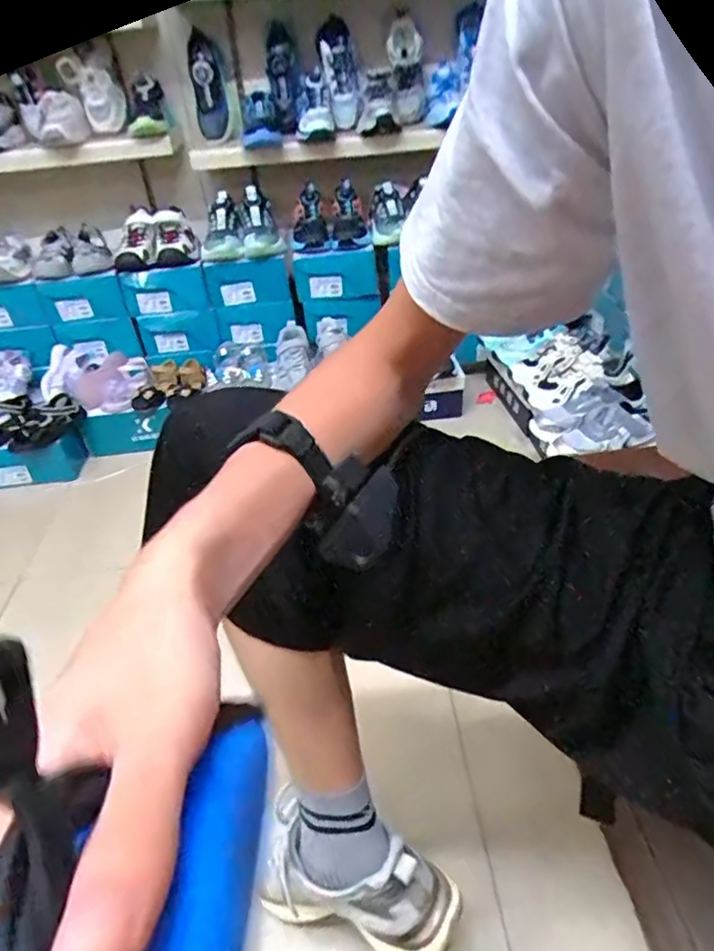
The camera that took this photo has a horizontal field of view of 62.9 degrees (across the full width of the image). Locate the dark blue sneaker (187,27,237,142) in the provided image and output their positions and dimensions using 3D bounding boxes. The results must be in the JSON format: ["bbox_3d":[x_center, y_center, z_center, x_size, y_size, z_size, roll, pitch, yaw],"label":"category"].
[{"bbox_3d":[-0.323,-0.870,1.309,0.084,0.196,0.106,-8,36,-3],"label":"dark blue sneaker"}]

